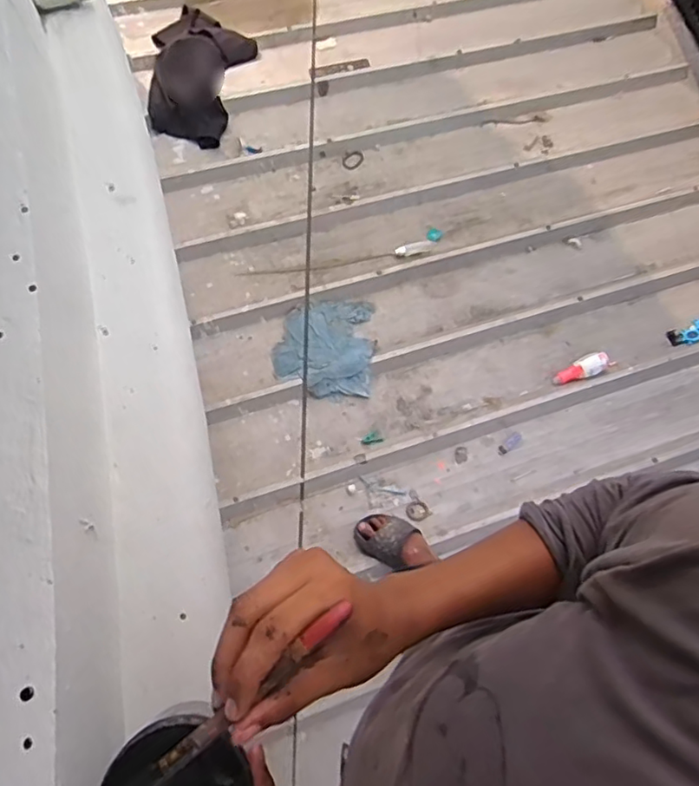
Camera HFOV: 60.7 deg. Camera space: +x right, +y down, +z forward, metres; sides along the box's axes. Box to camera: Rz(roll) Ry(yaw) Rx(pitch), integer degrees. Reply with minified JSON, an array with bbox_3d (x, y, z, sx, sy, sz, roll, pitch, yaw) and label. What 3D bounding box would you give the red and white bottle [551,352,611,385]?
[{"bbox_3d":[0.652,-0.068,1.679,0.173,0.049,0.061,-23,72,5],"label":"red and white bottle"}]

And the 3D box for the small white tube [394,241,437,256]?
[{"bbox_3d":[0.198,-0.430,1.773,0.118,0.019,0.034,-9,72,0],"label":"small white tube"}]

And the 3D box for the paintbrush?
[{"bbox_3d":[-0.049,0.152,0.306,0.122,0.009,0.010,-41,76,-4],"label":"paintbrush"}]

